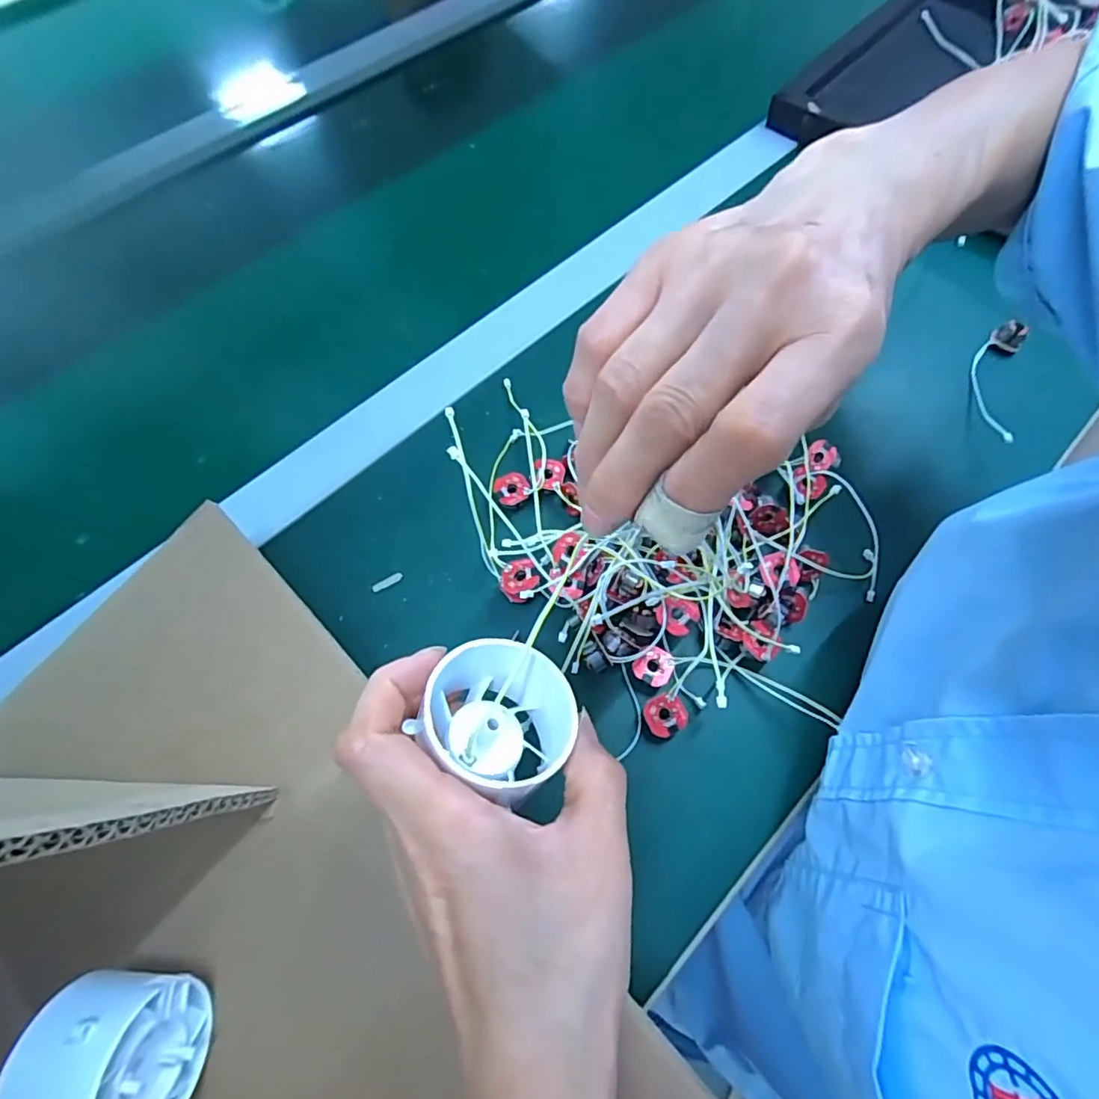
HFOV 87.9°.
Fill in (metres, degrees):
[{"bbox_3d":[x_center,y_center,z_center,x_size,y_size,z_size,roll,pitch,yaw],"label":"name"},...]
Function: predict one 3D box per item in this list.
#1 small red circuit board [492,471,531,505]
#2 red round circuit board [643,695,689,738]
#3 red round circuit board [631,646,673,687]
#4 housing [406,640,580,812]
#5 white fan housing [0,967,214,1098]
[{"bbox_3d":[-0.022,-0.035,0.329,0.019,0.004,0.019,-30,70,-12],"label":"small red circuit board"},{"bbox_3d":[0.057,0.083,0.284,0.020,0.015,0.017,-27,69,-11],"label":"red round circuit board"},{"bbox_3d":[0.053,0.061,0.294,0.018,0.010,0.019,0,66,0],"label":"red round circuit board"},{"bbox_3d":[-0.019,0.061,0.200,0.048,0.044,0.042,38,52,8],"label":"housing"},{"bbox_3d":[-0.147,0.171,0.191,0.042,0.044,0.048,2,66,1],"label":"white fan housing"}]

